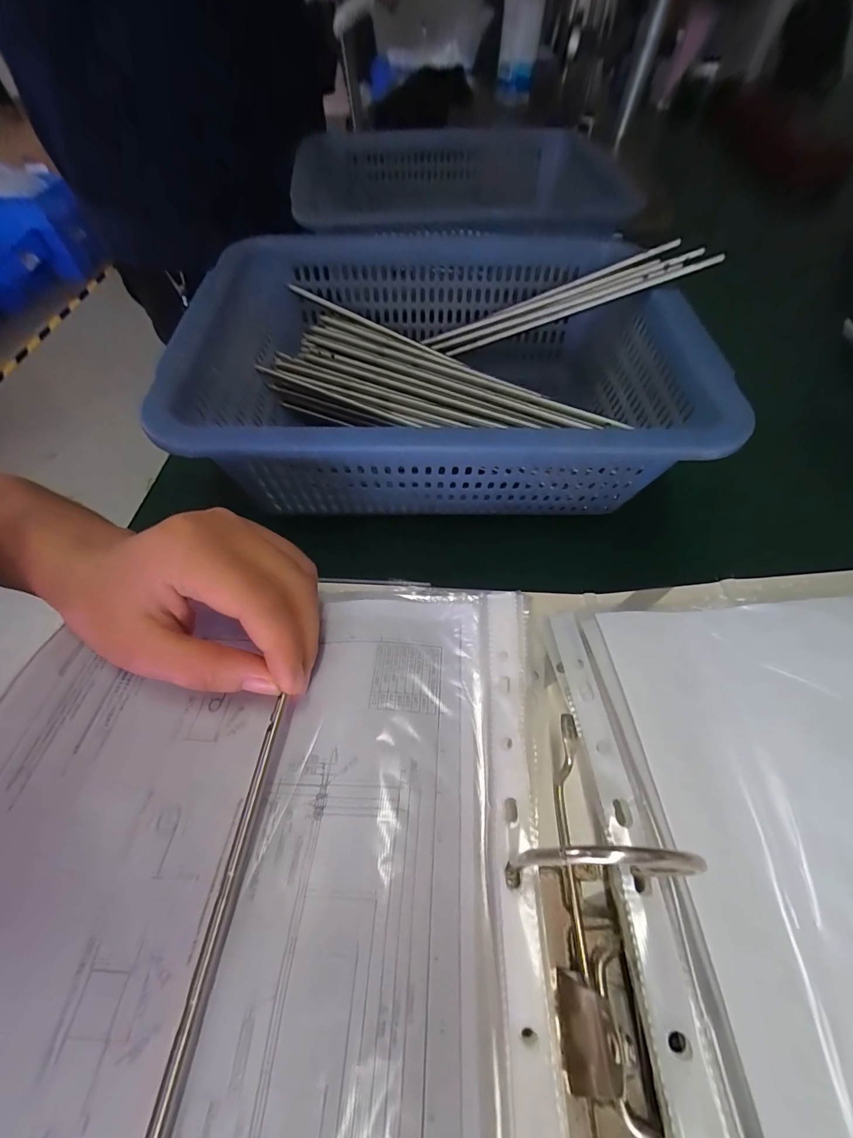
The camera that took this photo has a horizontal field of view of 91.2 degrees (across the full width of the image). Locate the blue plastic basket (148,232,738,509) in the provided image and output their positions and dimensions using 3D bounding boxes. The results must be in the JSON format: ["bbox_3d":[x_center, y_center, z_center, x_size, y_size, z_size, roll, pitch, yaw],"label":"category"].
[{"bbox_3d":[0.013,-0.130,0.286,0.293,0.088,0.221,-1,58,1],"label":"blue plastic basket"}]

